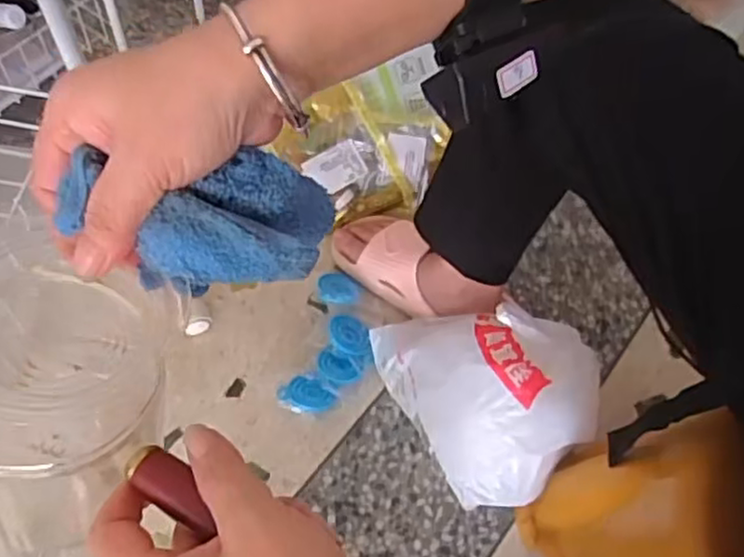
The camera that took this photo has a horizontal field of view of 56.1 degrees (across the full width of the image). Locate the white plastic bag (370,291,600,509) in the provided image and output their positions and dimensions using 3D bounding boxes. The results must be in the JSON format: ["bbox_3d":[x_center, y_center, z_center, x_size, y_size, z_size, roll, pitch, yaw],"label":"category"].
[{"bbox_3d":[0.130,0.109,0.739,0.182,0.165,0.231,-18,63,-15],"label":"white plastic bag"}]

